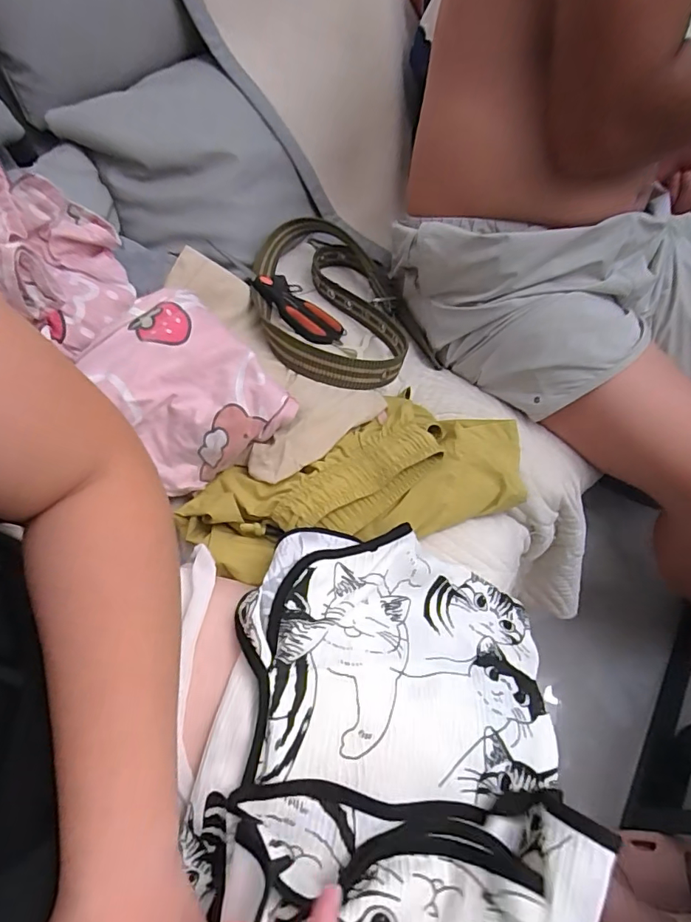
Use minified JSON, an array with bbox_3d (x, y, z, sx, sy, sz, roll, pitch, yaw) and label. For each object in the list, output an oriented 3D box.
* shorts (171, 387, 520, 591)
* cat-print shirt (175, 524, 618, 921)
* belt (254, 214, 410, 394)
[{"bbox_3d":[0.014,0.015,0.495,0.350,0.054,0.168,-20,57,-14],"label":"shorts"},{"bbox_3d":[0.037,0.219,0.324,0.240,0.095,0.355,8,55,6],"label":"cat-print shirt"},{"bbox_3d":[-0.026,-0.206,0.649,0.182,0.076,0.324,-2,56,-4],"label":"belt"}]

